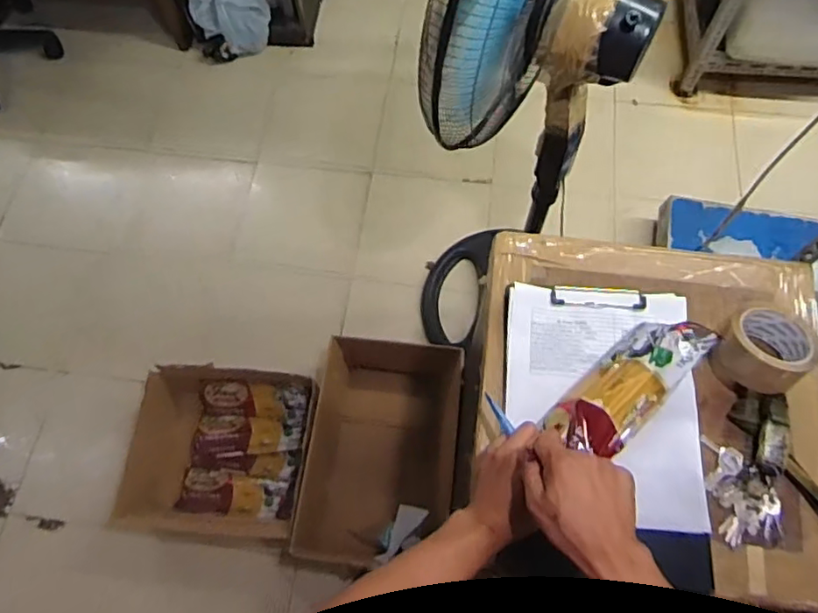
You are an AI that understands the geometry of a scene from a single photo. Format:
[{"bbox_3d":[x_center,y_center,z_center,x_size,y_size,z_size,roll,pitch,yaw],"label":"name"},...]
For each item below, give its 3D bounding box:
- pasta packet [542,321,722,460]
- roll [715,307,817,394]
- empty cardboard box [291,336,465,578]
[{"bbox_3d":[0.250,0.087,0.665,0.194,0.069,0.081,-41,71,-15],"label":"pasta packet"},{"bbox_3d":[0.421,0.050,0.681,0.089,0.060,0.092,-1,66,2],"label":"roll"},{"bbox_3d":[-0.053,0.374,1.474,0.331,0.267,0.552,6,67,5],"label":"empty cardboard box"}]

